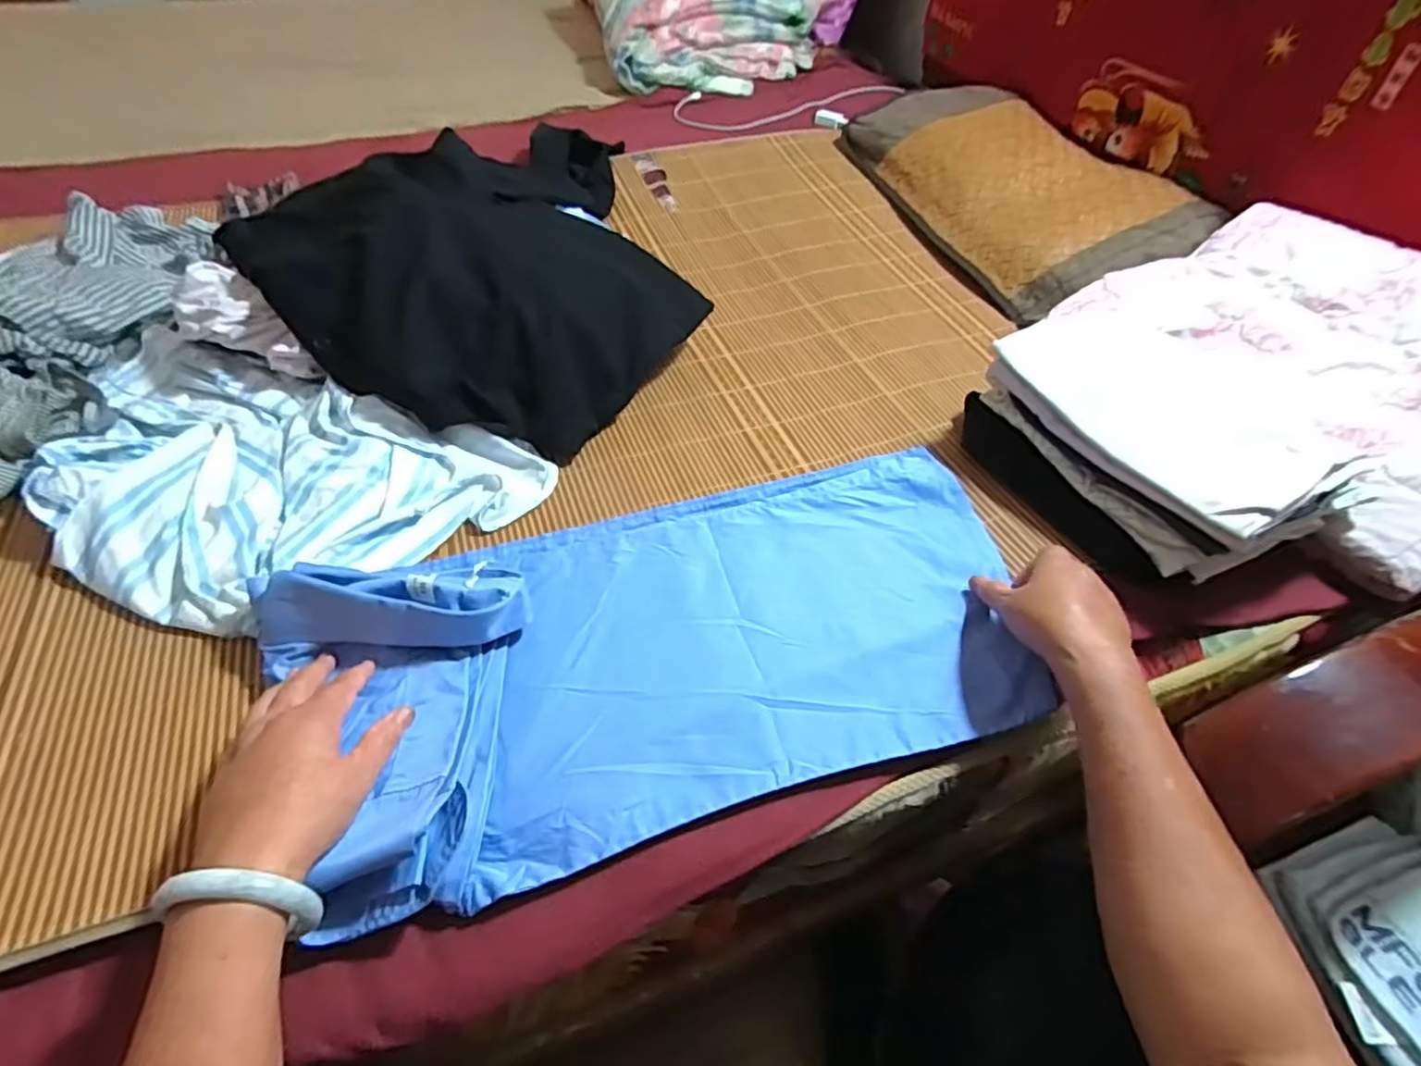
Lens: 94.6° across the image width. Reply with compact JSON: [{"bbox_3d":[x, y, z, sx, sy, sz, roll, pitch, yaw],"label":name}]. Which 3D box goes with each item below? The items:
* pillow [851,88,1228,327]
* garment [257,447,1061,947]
[{"bbox_3d":[0.470,-0.538,1.031,0.312,0.112,0.564,-13,53,-15],"label":"pillow"},{"bbox_3d":[-0.010,0.067,0.508,0.560,0.055,0.277,-13,53,-15],"label":"garment"}]

